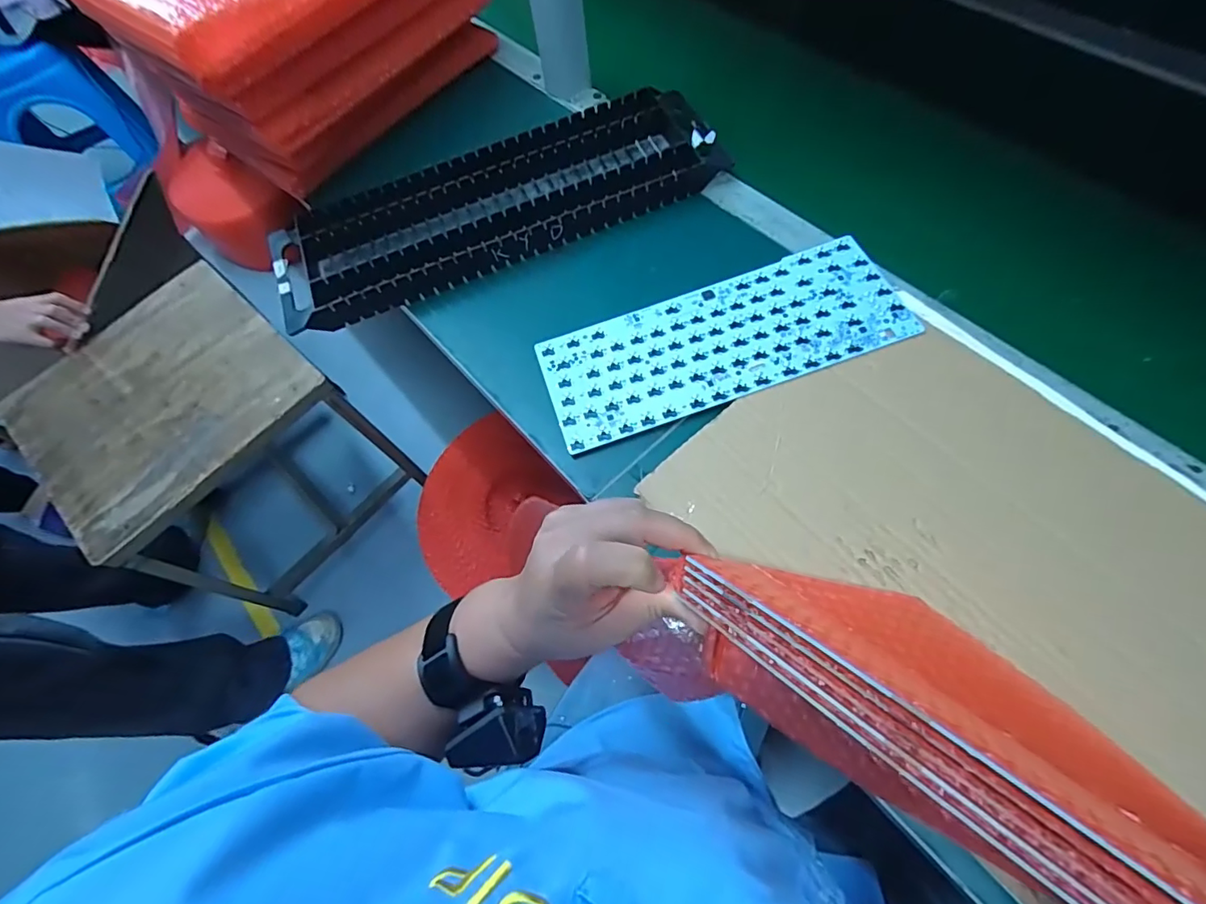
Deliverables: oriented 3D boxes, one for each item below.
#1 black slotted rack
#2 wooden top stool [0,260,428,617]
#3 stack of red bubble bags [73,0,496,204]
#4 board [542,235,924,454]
[{"bbox_3d":[-0.109,-0.261,0.541,0.456,0.033,0.151,-24,66,-4],"label":"black slotted rack"},{"bbox_3d":[-0.712,-0.010,1.043,0.408,0.411,0.418,38,75,20],"label":"wooden top stool"},{"bbox_3d":[-0.299,-0.460,0.569,0.178,0.174,0.335,34,74,19],"label":"stack of red bubble bags"},{"bbox_3d":[0.102,-0.100,0.464,0.307,0.004,0.123,-19,63,-1],"label":"board"}]

